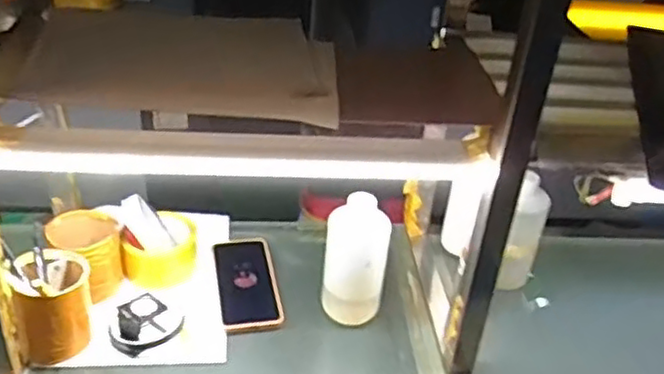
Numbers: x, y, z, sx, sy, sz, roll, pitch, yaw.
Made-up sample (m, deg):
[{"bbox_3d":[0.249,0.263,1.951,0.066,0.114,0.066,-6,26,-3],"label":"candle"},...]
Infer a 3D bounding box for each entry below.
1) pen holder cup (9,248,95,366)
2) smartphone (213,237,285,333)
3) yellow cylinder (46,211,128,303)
[{"bbox_3d":[-0.312,0.130,0.773,0.075,0.116,0.077,4,33,-2],"label":"pen holder cup"},{"bbox_3d":[-0.112,0.124,0.908,0.077,0.017,0.179,-4,34,-14],"label":"smartphone"},{"bbox_3d":[-0.307,0.085,0.866,0.082,0.091,0.073,13,33,12],"label":"yellow cylinder"}]

